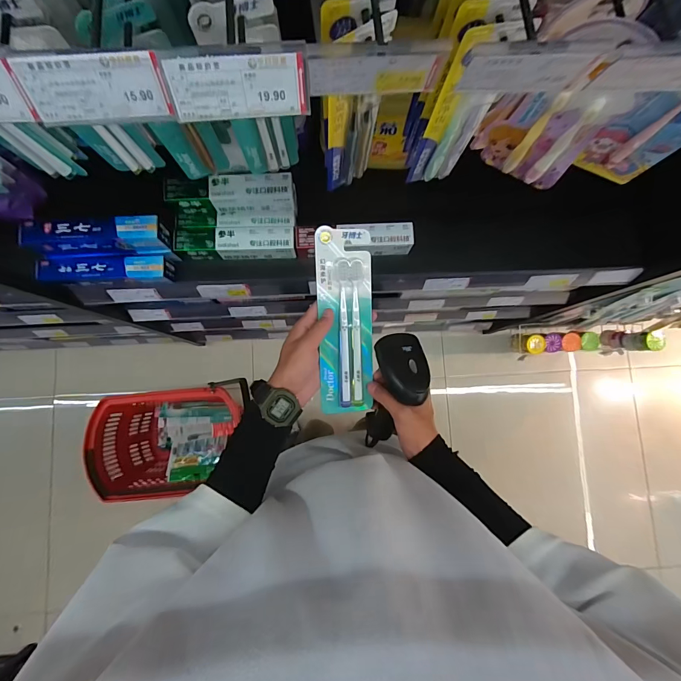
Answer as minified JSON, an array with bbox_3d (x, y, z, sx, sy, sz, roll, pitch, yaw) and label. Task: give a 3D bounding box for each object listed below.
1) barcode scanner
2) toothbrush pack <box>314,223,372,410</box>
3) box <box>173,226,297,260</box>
[{"bbox_3d":[0.067,0.089,0.503,0.069,0.198,0.073,11,39,0],"label":"barcode scanner"},{"bbox_3d":[0.007,-0.021,0.455,0.068,0.019,0.232,-3,98,-2],"label":"toothbrush pack"},{"bbox_3d":[-0.201,-0.189,0.697,0.224,0.045,0.051,-1,83,-2],"label":"box"}]

